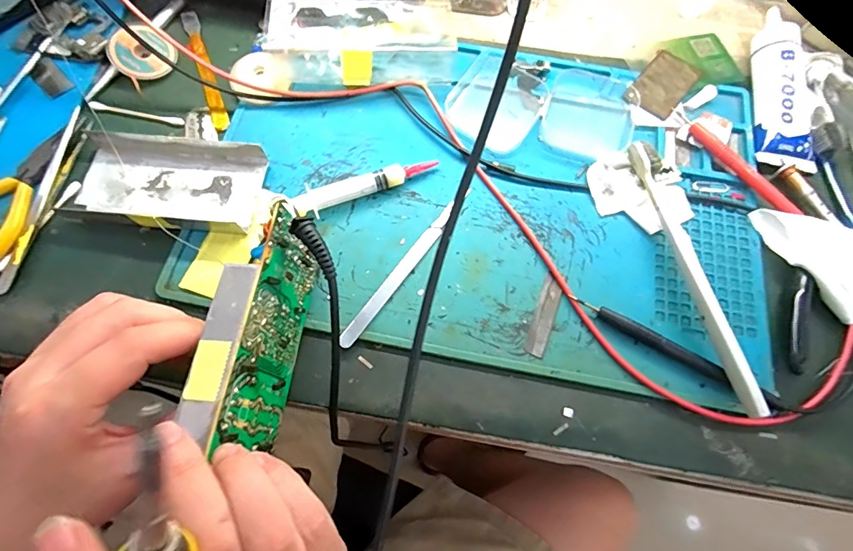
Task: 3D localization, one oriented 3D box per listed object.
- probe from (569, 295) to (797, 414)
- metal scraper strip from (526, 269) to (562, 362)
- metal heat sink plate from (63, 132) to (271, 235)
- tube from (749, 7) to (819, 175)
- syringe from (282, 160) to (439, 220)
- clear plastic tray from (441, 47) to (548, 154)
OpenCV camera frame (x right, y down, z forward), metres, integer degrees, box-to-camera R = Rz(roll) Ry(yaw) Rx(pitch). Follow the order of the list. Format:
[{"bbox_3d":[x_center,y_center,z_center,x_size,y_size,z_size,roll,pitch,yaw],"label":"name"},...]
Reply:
[{"bbox_3d":[0.150,0.046,0.265,0.133,0.009,0.009,30,72,9],"label":"probe"},{"bbox_3d":[0.075,0.025,0.273,0.013,0.004,0.053,20,71,6],"label":"metal scraper strip"},{"bbox_3d":[-0.176,-0.064,0.294,0.126,0.018,0.068,3,70,0],"label":"metal heat sink plate"},{"bbox_3d":[0.268,-0.140,0.327,0.042,0.024,0.125,10,70,3],"label":"tube"},{"bbox_3d":[-0.042,-0.060,0.297,0.103,0.015,0.012,-23,72,-9],"label":"syringe"},{"bbox_3d":[0.054,-0.131,0.329,0.066,0.007,0.074,35,73,11],"label":"clear plastic tray"}]

